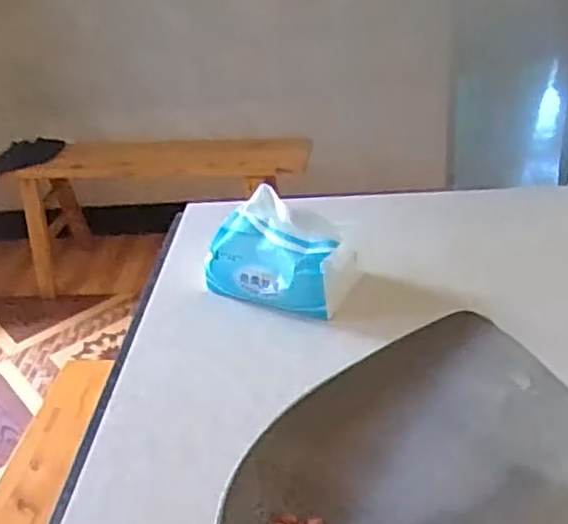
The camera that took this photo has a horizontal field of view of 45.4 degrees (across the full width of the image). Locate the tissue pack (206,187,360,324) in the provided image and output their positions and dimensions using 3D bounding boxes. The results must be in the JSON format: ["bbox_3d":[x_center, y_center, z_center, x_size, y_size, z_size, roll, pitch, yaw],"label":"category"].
[{"bbox_3d":[-0.006,-0.009,0.667,0.139,0.089,0.069,12,36,24],"label":"tissue pack"}]

